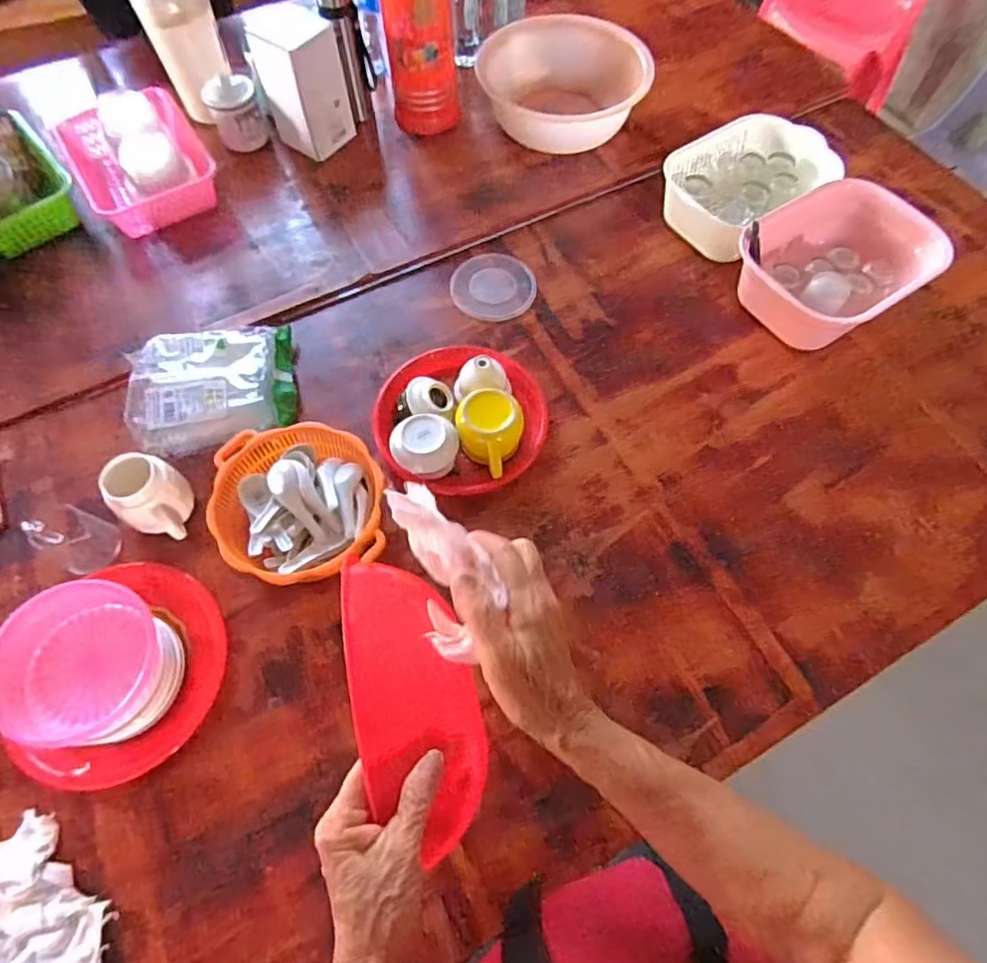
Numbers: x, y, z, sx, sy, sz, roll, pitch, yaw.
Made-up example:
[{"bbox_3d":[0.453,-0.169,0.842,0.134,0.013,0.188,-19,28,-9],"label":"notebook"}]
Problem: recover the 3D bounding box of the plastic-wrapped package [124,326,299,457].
[{"bbox_3d":[-0.420,-0.144,0.885,0.226,0.062,0.194,-12,66,-5],"label":"plastic-wrapped package"}]

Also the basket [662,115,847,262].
[{"bbox_3d":[0.427,-0.516,1.026,0.255,0.099,0.229,-34,70,-14],"label":"basket"}]

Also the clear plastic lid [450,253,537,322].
[{"bbox_3d":[0.000,-0.334,1.014,0.148,0.016,0.129,33,70,14],"label":"clear plastic lid"}]

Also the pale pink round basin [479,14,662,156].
[{"bbox_3d":[0.130,-0.746,1.128,0.319,0.105,0.258,8,66,4],"label":"pale pink round basin"}]

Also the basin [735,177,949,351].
[{"bbox_3d":[0.531,-0.351,0.936,0.264,0.110,0.248,-30,69,-12],"label":"basin"}]

